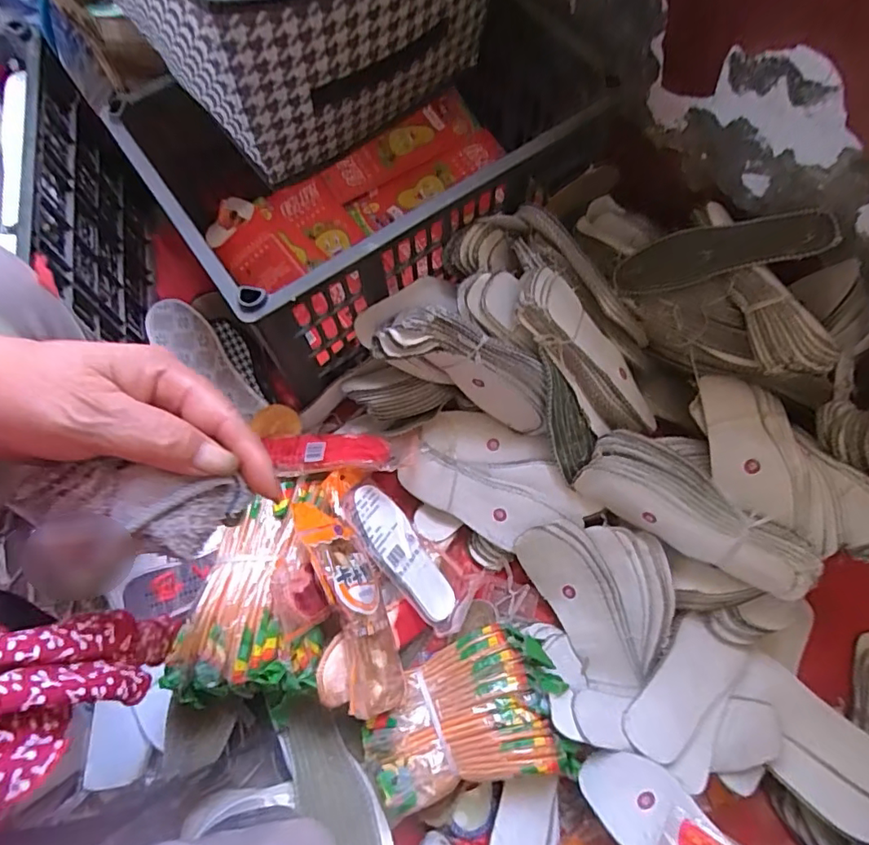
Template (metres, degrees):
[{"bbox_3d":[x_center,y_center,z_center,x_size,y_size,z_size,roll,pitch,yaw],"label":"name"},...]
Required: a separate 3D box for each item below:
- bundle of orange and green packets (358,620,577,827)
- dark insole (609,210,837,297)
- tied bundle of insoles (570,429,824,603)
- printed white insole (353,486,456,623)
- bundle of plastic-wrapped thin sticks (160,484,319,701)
[{"bbox_3d":[0.030,0.292,0.546,0.208,0.045,0.144,-12,69,-3],"label":"bundle of orange and green packets"},{"bbox_3d":[0.325,-0.197,0.626,0.223,0.014,0.061,-10,87,29],"label":"dark insole"},{"bbox_3d":[0.272,0.094,0.573,0.227,0.084,0.075,32,73,13],"label":"tied bundle of insoles"},{"bbox_3d":[-0.038,0.153,0.636,0.063,0.012,0.174,-30,84,-49],"label":"printed white insole"},{"bbox_3d":[-0.182,0.166,0.553,0.144,0.042,0.215,1,69,2],"label":"bundle of plastic-wrapped thin sticks"}]

